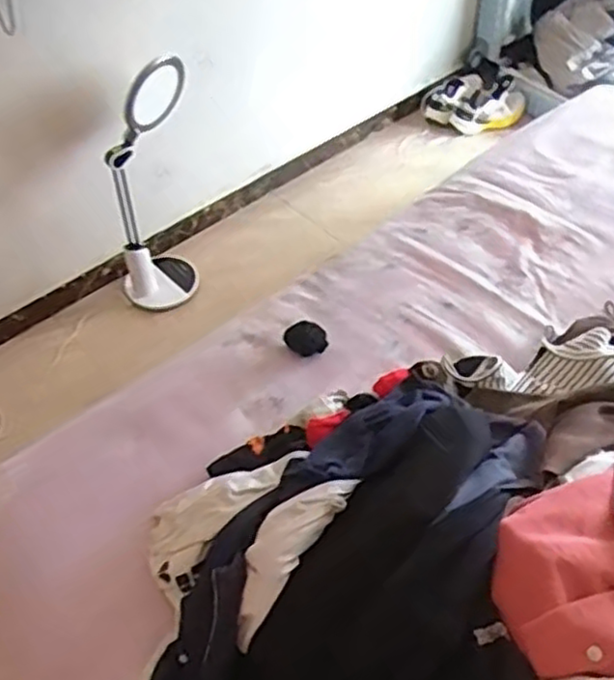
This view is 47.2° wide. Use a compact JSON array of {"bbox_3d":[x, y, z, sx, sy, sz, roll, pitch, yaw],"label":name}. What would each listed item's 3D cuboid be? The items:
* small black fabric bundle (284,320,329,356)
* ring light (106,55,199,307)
[{"bbox_3d":[-0.003,-0.004,1.226,0.077,0.047,0.044,-4,50,-2],"label":"small black fabric bundle"},{"bbox_3d":[-0.385,-0.357,1.788,0.264,0.638,0.168,-14,51,-11],"label":"ring light"}]

